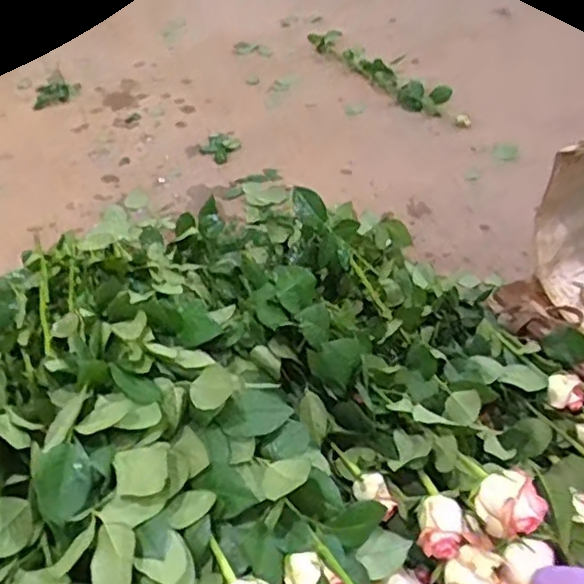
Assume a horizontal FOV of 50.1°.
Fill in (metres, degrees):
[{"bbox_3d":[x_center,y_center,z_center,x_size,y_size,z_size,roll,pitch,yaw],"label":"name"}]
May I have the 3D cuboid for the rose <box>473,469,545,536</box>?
[{"bbox_3d":[0.188,0.188,0.542,0.042,0.064,0.050,-26,48,-23],"label":"rose"}]

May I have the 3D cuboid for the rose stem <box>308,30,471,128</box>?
[{"bbox_3d":[0.224,-0.548,1.555,0.071,0.057,0.560,-25,48,-22],"label":"rose stem"}]

